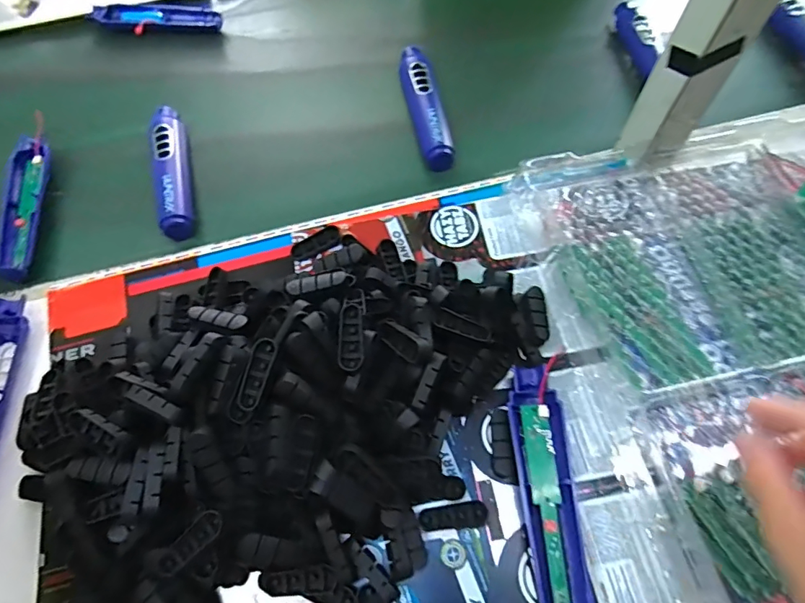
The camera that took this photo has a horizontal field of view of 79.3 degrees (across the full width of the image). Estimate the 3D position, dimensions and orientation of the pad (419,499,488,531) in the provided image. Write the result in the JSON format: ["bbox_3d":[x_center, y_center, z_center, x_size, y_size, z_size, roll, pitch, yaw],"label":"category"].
[{"bbox_3d":[0.036,0.150,0.342,0.047,0.008,0.015,-9,63,-1],"label":"pad"}]

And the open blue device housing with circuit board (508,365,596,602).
[{"bbox_3d":[0.102,0.130,0.341,0.038,0.016,0.171,-3,63,2],"label":"open blue device housing with circuit board"}]

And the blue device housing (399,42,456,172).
[{"bbox_3d":[0.023,-0.219,0.534,0.034,0.032,0.172,-11,63,-2],"label":"blue device housing"}]

